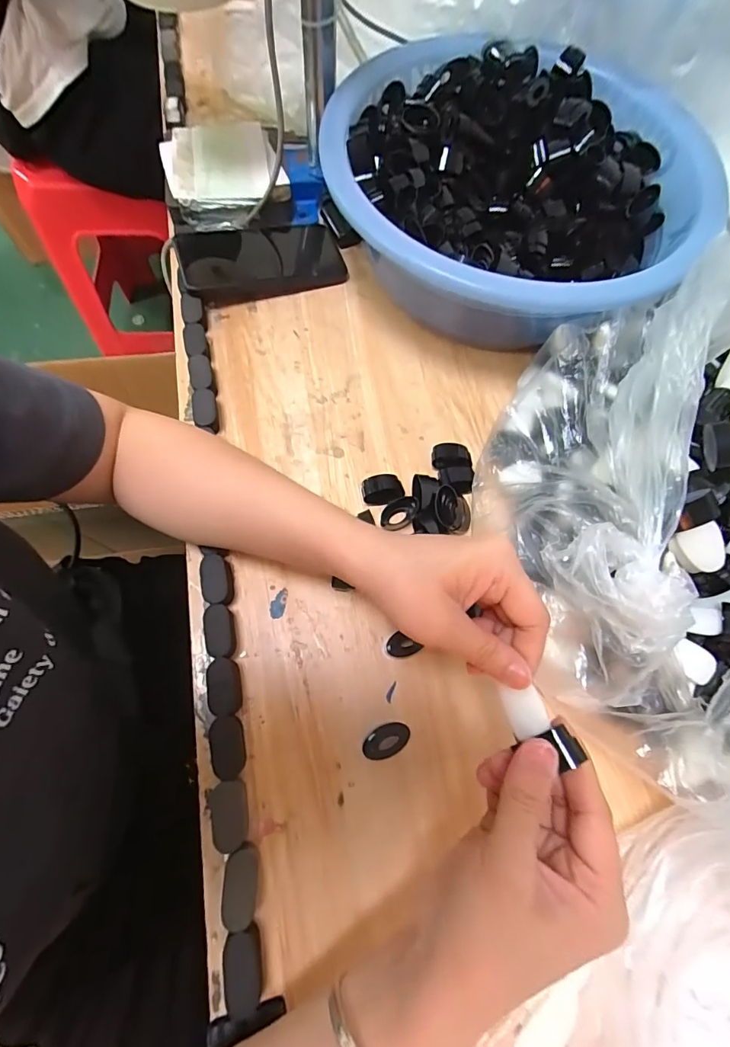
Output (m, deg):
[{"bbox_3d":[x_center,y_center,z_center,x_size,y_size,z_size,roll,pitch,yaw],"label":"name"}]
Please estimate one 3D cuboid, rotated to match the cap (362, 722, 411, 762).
[{"bbox_3d":[0.014,0.147,0.293,0.033,0.011,0.018,-25,71,-9],"label":"cap"}]

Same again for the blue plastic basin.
[{"bbox_3d":[0.141,-0.331,0.419,0.329,0.112,0.339,0,69,0],"label":"blue plastic basin"}]

